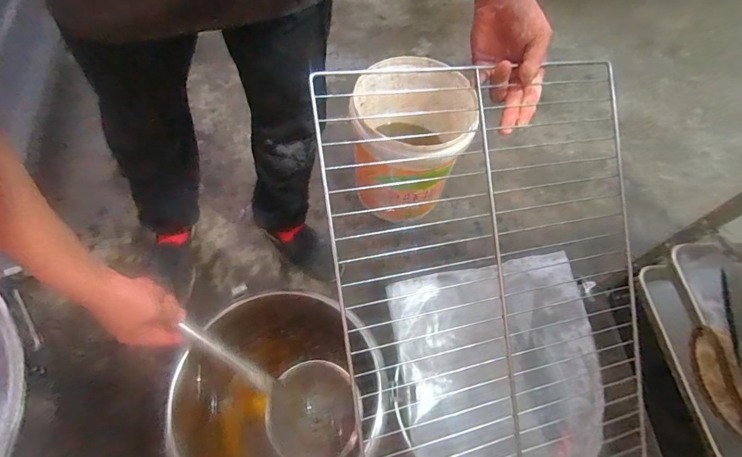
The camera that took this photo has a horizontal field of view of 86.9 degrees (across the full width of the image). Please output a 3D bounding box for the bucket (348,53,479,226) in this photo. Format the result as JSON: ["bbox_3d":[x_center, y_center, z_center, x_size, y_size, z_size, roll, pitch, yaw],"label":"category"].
[{"bbox_3d":[0.100,-0.218,1.034,0.283,0.299,0.282,2,61,-3],"label":"bucket"}]

